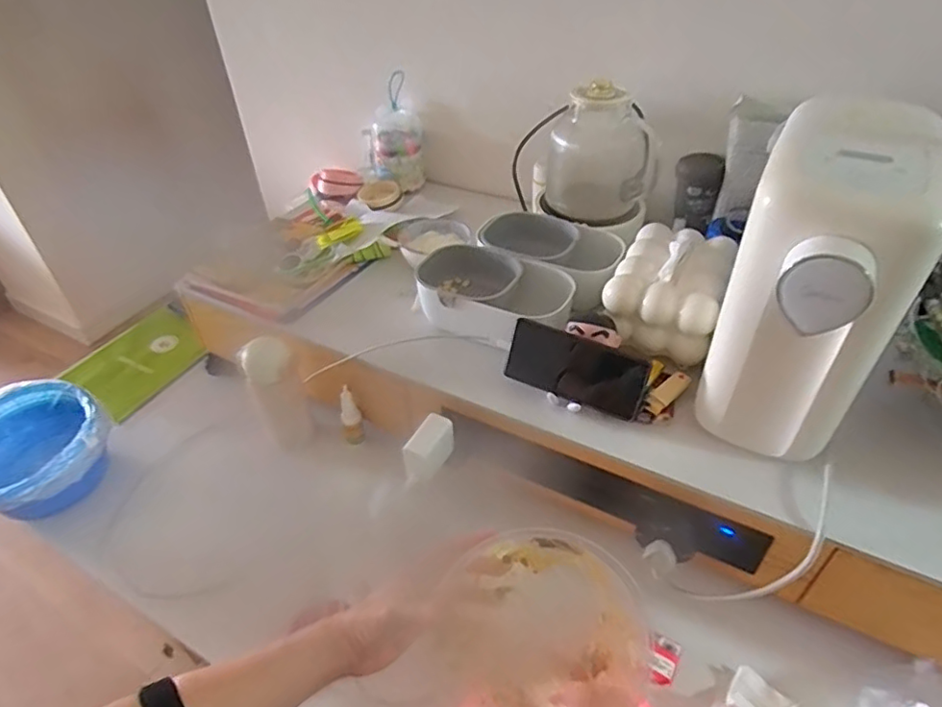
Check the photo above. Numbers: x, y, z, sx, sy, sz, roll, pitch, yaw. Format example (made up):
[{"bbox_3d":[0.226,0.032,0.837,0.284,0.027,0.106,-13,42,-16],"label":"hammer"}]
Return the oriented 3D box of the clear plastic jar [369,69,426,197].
[{"bbox_3d":[-0.144,-0.415,1.096,0.097,0.196,0.087,-9,42,-8],"label":"clear plastic jar"}]

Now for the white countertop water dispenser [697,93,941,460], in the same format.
[{"bbox_3d":[0.341,-0.070,0.592,0.132,0.278,0.265,18,45,21],"label":"white countertop water dispenser"}]

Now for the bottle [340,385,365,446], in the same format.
[{"bbox_3d":[-0.174,0.092,0.846,0.027,0.091,0.025,-11,42,-10],"label":"bottle"}]

